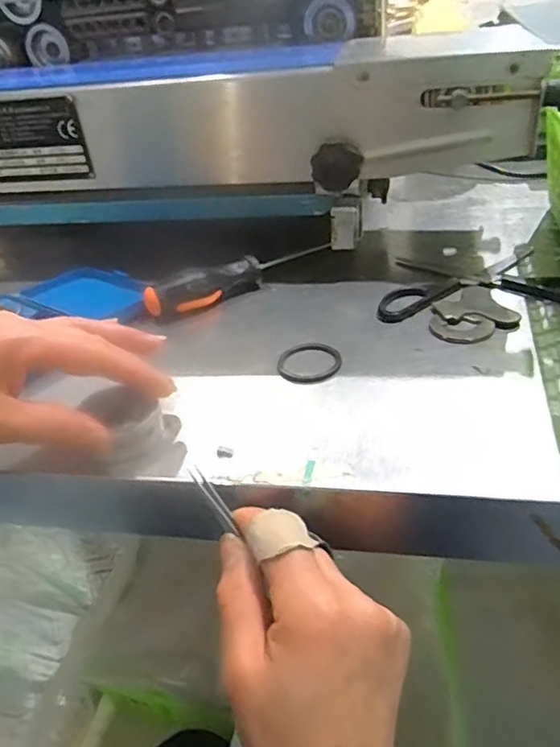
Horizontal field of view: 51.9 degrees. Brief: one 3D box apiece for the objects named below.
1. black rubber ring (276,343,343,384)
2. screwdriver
[{"bbox_3d":[0.018,-0.007,0.375,0.040,0.006,0.039,-5,35,4],"label":"black rubber ring"},{"bbox_3d":[-0.035,-0.079,0.467,0.152,0.031,0.031,-19,36,-15],"label":"screwdriver"}]

